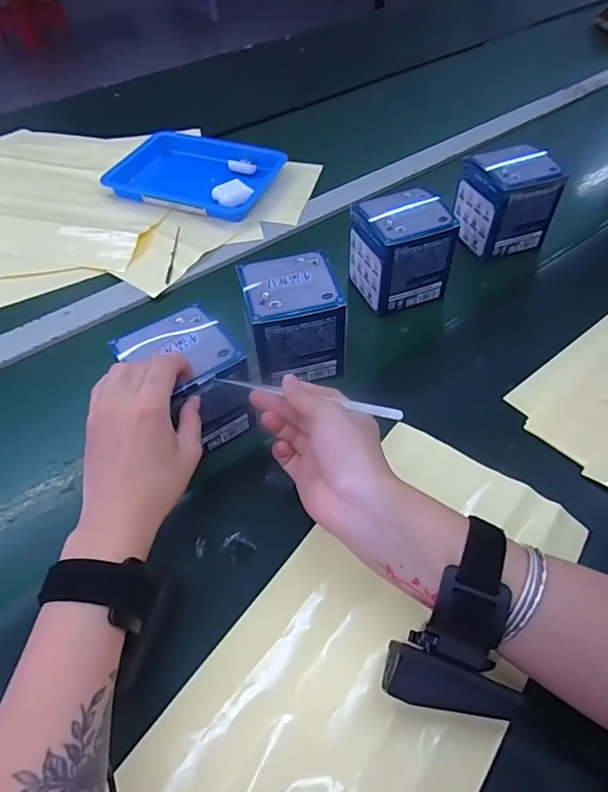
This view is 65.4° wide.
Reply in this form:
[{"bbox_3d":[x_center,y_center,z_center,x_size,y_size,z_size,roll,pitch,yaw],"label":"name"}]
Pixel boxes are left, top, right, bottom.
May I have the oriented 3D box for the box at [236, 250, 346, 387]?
[{"bbox_3d":[-0.011,-0.068,0.439,0.079,0.089,0.075,-14,52,-7],"label":"box"}]

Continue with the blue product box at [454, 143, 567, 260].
[{"bbox_3d":[0.230,-0.228,0.547,0.079,0.088,0.089,-21,54,-12],"label":"blue product box"}]

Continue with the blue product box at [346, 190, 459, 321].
[{"bbox_3d":[0.100,-0.150,0.502,0.082,0.096,0.077,-19,53,-11],"label":"blue product box"}]

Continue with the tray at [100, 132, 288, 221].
[{"bbox_3d":[-0.150,-0.319,0.674,0.217,0.026,0.176,12,54,13],"label":"tray"}]

